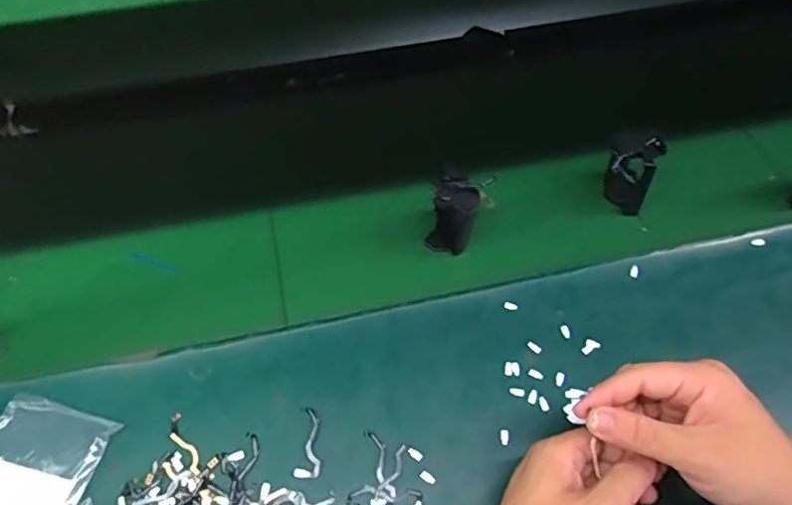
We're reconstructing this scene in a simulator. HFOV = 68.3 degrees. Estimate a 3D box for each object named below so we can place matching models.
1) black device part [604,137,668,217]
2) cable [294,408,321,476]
[{"bbox_3d":[0.216,-0.069,0.544,0.041,0.076,0.034,22,61,15],"label":"black device part"},{"bbox_3d":[-0.063,0.142,0.435,0.018,0.004,0.050,4,58,4],"label":"cable"}]

